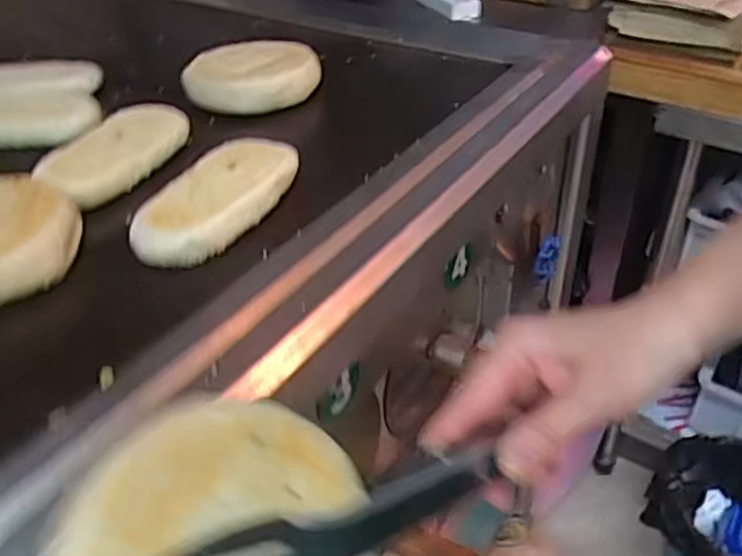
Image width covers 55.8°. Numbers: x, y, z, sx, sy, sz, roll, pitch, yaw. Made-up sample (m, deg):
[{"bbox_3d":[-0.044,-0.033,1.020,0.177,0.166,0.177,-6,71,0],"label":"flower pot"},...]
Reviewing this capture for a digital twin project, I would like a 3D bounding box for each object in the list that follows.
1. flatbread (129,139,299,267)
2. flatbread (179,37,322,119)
[{"bbox_3d":[-0.111,-0.059,0.500,0.071,0.023,0.136,14,41,20],"label":"flatbread"},{"bbox_3d":[-0.114,-0.201,0.679,0.121,0.038,0.121,-7,38,-6],"label":"flatbread"}]

